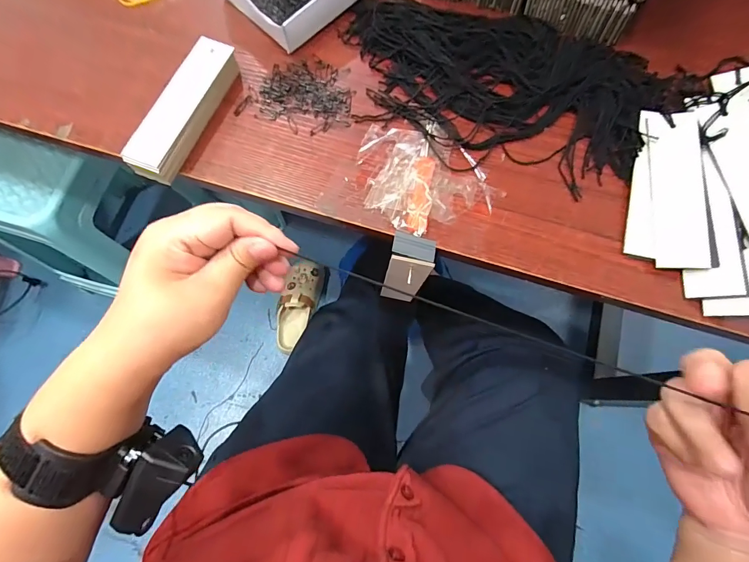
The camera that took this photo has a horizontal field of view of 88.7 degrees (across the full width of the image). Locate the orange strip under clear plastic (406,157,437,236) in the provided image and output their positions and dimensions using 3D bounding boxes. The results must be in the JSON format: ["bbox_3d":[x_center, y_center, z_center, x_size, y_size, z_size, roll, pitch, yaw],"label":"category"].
[{"bbox_3d":[0.037,-0.068,0.302,0.016,0.005,0.068,8,74,3],"label":"orange strip under clear plastic"}]

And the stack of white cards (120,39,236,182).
[{"bbox_3d":[-0.157,-0.143,0.320,0.031,0.026,0.130,19,75,6],"label":"stack of white cards"}]

